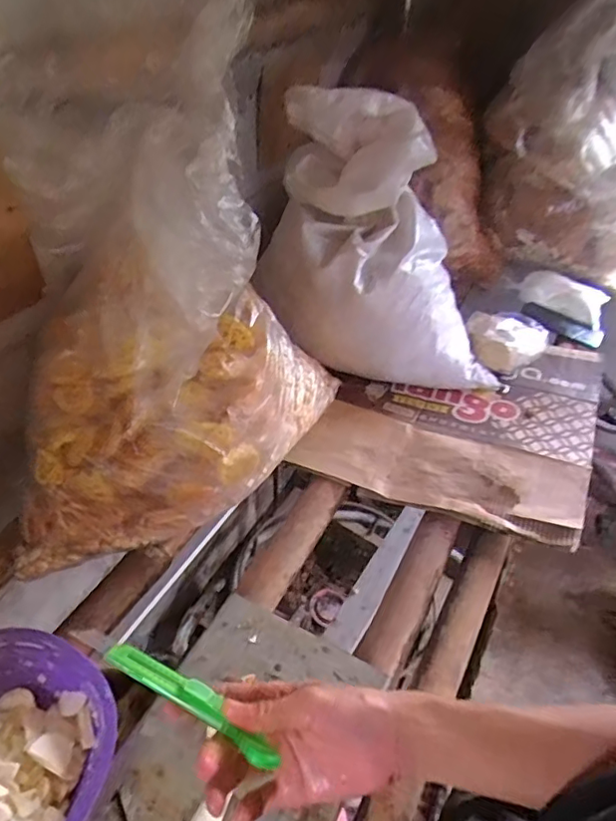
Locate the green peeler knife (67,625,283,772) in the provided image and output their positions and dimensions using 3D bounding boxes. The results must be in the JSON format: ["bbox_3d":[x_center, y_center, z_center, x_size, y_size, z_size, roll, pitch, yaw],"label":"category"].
[{"bbox_3d":[-0.096,0.195,0.400,0.166,0.015,0.023,23,47,19],"label":"green peeler knife"}]

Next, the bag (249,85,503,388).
[{"bbox_3d":[0.126,-0.257,0.904,0.386,0.378,0.210,3,44,-1],"label":"bag"}]

